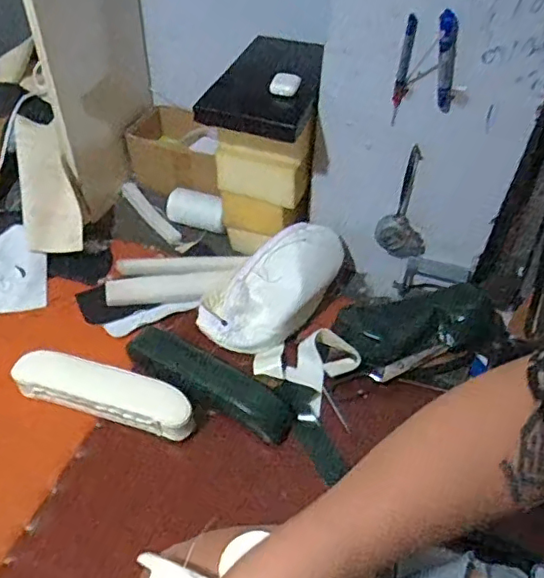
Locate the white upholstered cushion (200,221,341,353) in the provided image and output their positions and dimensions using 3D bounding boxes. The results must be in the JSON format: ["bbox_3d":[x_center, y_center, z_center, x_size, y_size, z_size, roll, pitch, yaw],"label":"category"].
[{"bbox_3d":[0.012,-0.002,0.998,0.289,0.049,0.152,-43,70,-11],"label":"white upholstered cushion"}]

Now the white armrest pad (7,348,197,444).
[{"bbox_3d":[-0.250,0.158,0.867,0.283,0.062,0.068,13,47,9],"label":"white armrest pad"}]

